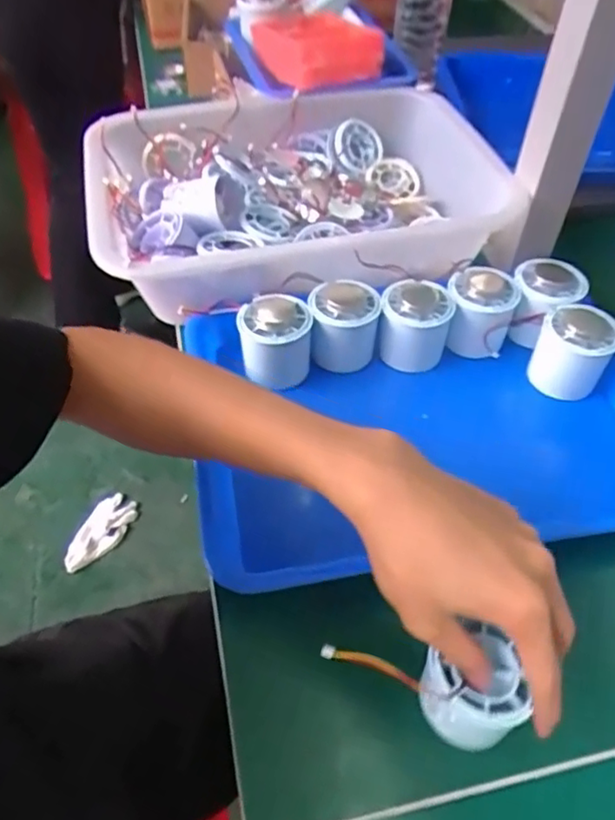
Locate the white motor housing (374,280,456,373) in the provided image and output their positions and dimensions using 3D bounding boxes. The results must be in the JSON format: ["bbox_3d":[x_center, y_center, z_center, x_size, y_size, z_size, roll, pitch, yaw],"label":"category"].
[{"bbox_3d":[0.085,-0.068,0.504,0.055,0.056,0.050,8,49,6],"label":"white motor housing"}]

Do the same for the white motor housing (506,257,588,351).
[{"bbox_3d":[0.192,-0.085,0.519,0.051,0.061,0.053,1,49,-1],"label":"white motor housing"}]

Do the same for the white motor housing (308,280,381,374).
[{"bbox_3d":[0.028,-0.066,0.506,0.051,0.056,0.049,2,49,1],"label":"white motor housing"}]

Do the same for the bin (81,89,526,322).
[{"bbox_3d":[-0.007,-0.205,0.583,0.363,0.073,0.272,-9,50,-9],"label":"bin"}]

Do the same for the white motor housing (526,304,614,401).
[{"bbox_3d":[0.204,-0.044,0.488,0.056,0.058,0.048,21,52,16],"label":"white motor housing"}]

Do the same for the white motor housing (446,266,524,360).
[{"bbox_3d":[0.138,-0.080,0.512,0.054,0.056,0.057,16,50,12],"label":"white motor housing"}]

